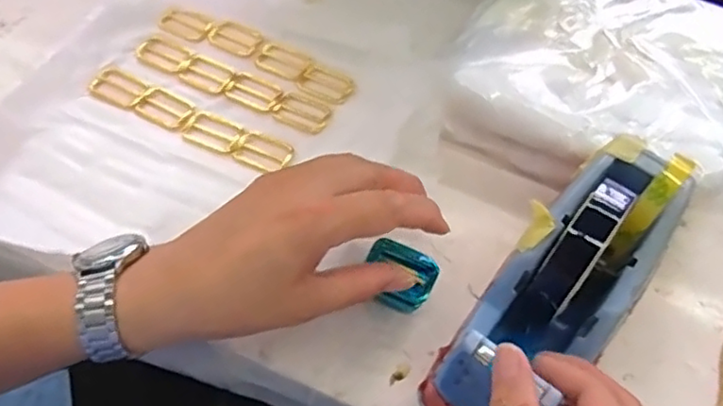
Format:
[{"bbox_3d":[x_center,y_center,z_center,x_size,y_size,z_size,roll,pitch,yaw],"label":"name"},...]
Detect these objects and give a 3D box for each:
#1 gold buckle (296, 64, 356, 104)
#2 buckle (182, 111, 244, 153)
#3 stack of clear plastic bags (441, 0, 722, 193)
[{"bbox_3d":[-0.030,-0.102,0.539,0.049,0.004,0.030,22,61,10],"label":"gold buckle"},{"bbox_3d":[-0.119,-0.058,0.507,0.045,0.004,0.031,20,61,9],"label":"buckle"},{"bbox_3d":[0.194,-0.105,0.506,0.235,0.060,0.214,23,61,11],"label":"stack of clear plastic bags"}]

